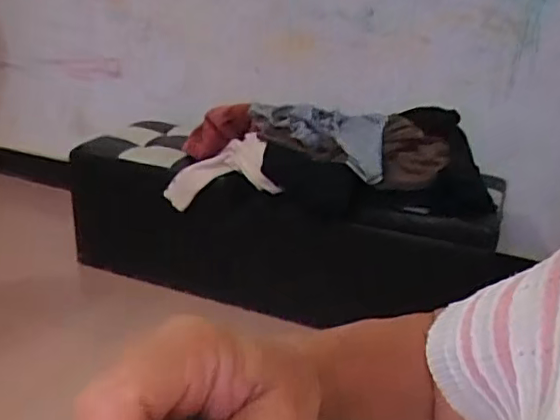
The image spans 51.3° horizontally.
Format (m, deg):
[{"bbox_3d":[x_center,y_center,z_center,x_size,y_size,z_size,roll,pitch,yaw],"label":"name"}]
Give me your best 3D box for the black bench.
[{"bbox_3d":[-0.019,0.047,1.611,1.197,0.442,0.330,9,23,14],"label":"black bench"}]

